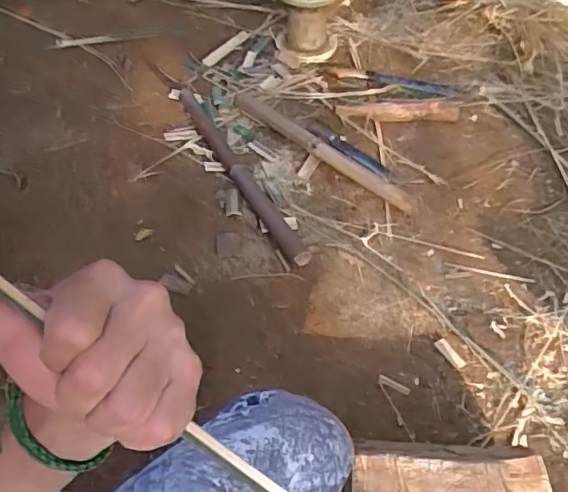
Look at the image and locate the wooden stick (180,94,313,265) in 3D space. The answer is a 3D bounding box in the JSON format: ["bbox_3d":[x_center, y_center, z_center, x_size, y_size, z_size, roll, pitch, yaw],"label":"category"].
[{"bbox_3d":[-0.116,-0.189,1.371,0.052,0.033,0.669,-23,53,-18],"label":"wooden stick"}]

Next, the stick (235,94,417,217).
[{"bbox_3d":[0.094,-0.243,1.424,0.579,0.029,0.064,37,59,28],"label":"stick"}]

